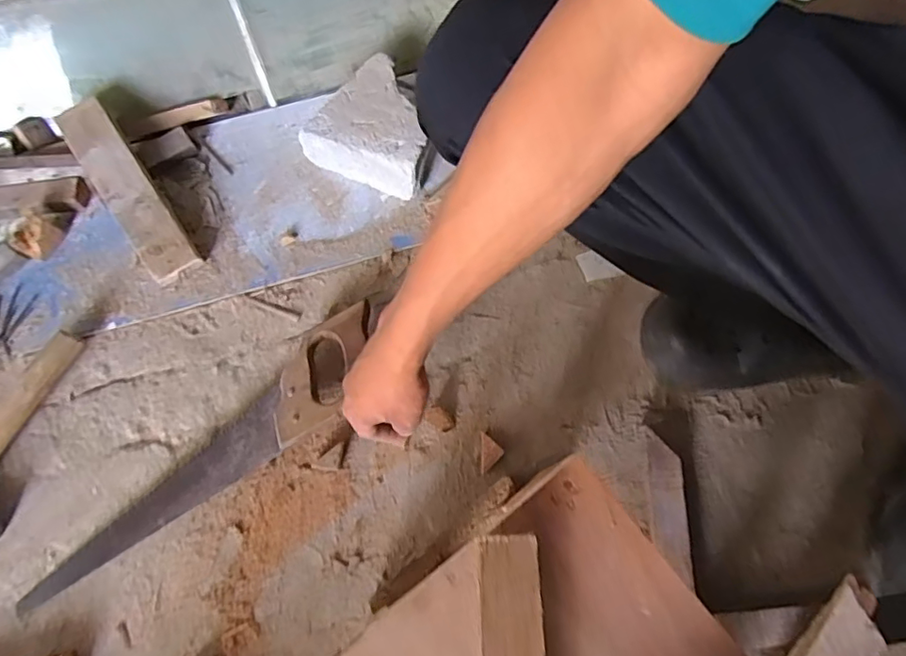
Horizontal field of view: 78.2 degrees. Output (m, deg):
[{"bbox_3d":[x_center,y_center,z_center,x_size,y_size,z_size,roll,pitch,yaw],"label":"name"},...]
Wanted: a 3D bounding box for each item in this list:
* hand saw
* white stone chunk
[{"bbox_3d":[-0.235,0.136,0.546,0.427,0.042,0.086,-40,78,-11],"label":"hand saw"},{"bbox_3d":[-0.084,-0.225,0.624,0.129,0.077,0.117,19,75,5],"label":"white stone chunk"}]

